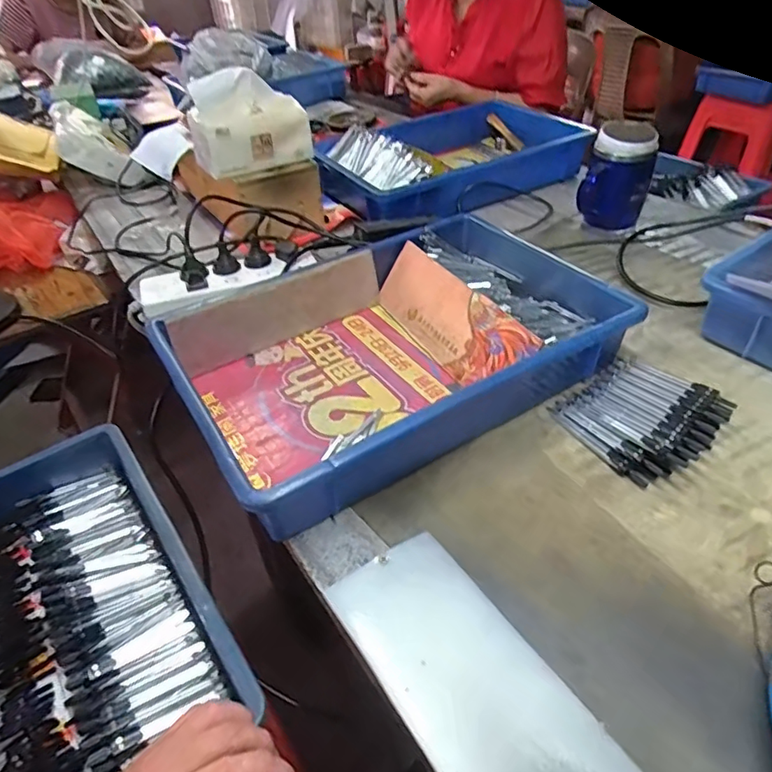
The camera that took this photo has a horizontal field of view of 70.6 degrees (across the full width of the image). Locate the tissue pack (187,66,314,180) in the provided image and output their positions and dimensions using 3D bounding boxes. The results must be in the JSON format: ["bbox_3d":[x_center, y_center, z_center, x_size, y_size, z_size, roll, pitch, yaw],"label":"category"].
[{"bbox_3d":[-0.180,-0.347,0.744,0.156,0.149,0.048,-25,45,-22],"label":"tissue pack"}]

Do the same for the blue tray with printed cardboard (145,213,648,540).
[{"bbox_3d":[0.013,-0.043,0.575,0.439,0.081,0.272,-24,45,-24],"label":"blue tray with printed cardboard"}]

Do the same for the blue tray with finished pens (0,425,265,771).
[{"bbox_3d":[-0.340,0.227,0.512,0.302,0.070,0.391,-25,45,-25],"label":"blue tray with finished pens"}]

